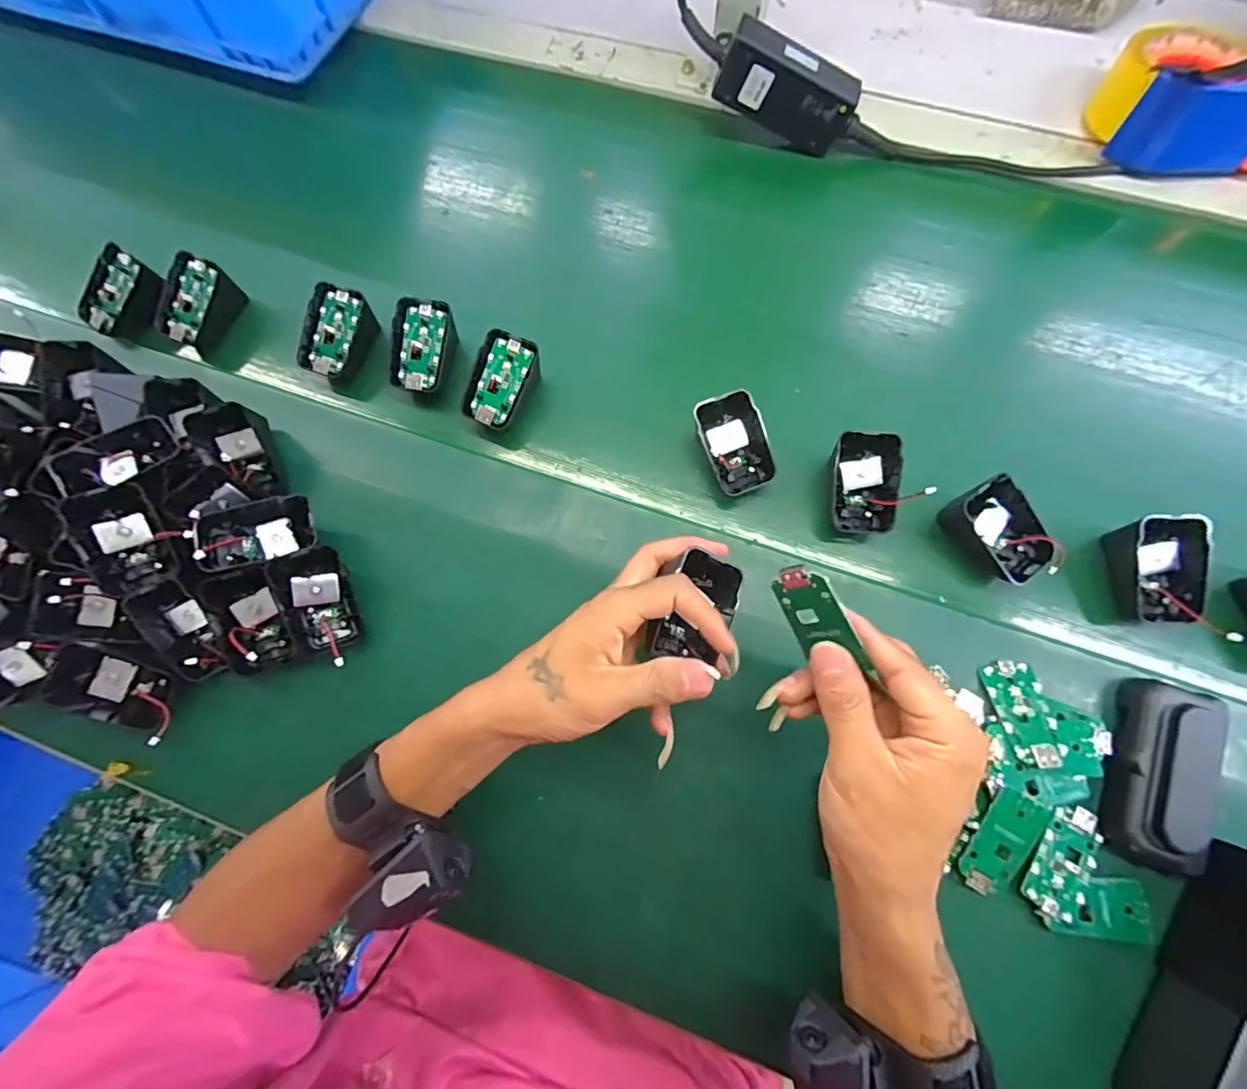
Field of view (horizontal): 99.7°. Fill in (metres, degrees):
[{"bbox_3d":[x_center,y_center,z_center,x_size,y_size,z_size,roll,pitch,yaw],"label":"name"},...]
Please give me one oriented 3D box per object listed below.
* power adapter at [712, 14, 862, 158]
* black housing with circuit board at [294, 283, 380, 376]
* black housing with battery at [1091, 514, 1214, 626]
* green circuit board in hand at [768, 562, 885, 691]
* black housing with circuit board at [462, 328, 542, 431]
[{"bbox_3d":[0.138,-0.381,0.443,0.114,0.050,0.028,20,75,-11],"label":"power adapter"},{"bbox_3d":[-0.228,-0.165,0.418,0.040,0.038,0.065,20,76,8],"label":"black housing with circuit board"},{"bbox_3d":[0.353,0.017,0.346,0.045,0.039,0.063,1,74,2],"label":"black housing with battery"},{"bbox_3d":[0.097,0.039,0.261,0.004,0.029,0.062,-42,107,-45],"label":"green circuit board in hand"},{"bbox_3d":[-0.095,-0.122,0.403,0.042,0.040,0.065,25,77,9],"label":"black housing with circuit board"}]

